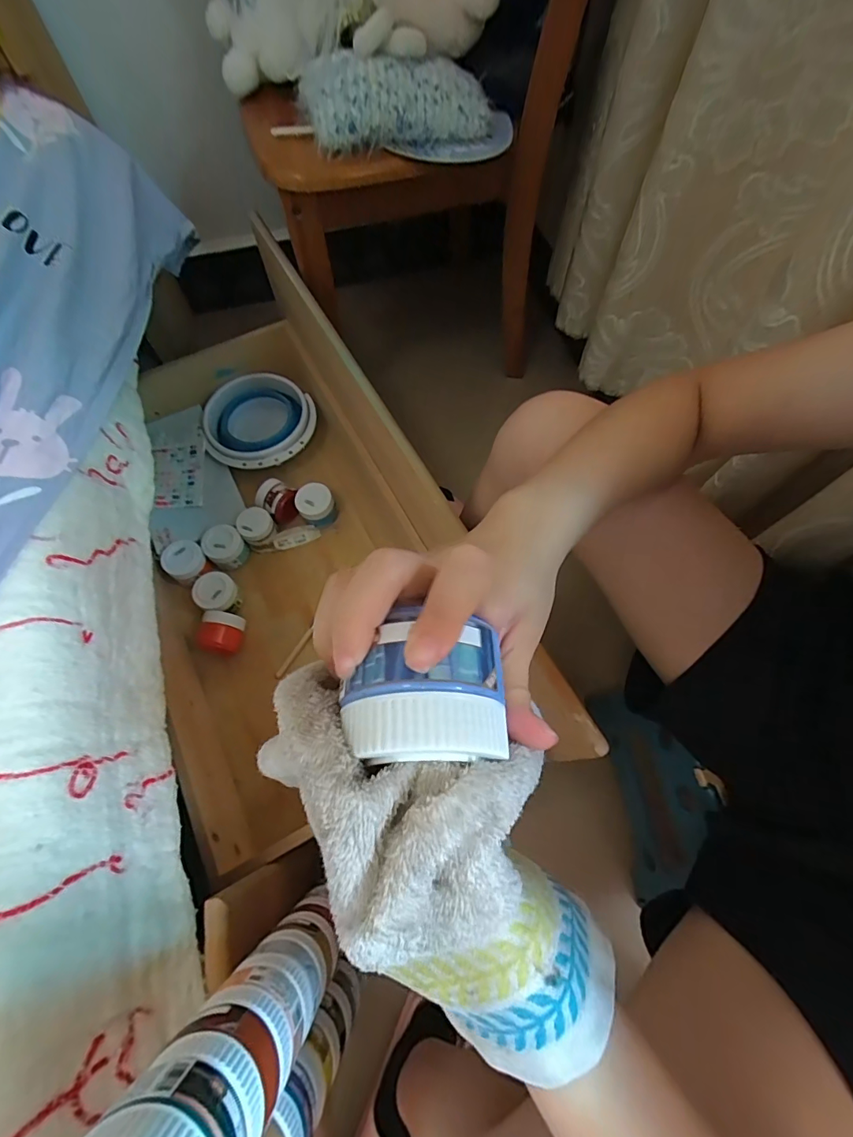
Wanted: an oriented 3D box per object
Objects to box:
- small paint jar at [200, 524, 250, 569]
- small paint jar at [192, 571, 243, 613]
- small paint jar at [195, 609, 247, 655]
[{"bbox_3d":[-0.335,-0.035,0.757,0.057,0.051,0.060,0,66,0],"label":"small paint jar"},{"bbox_3d":[-0.330,0.041,0.727,0.062,0.058,0.058,0,66,0],"label":"small paint jar"},{"bbox_3d":[-0.320,0.099,0.705,0.073,0.063,0.058,7,66,4],"label":"small paint jar"}]

